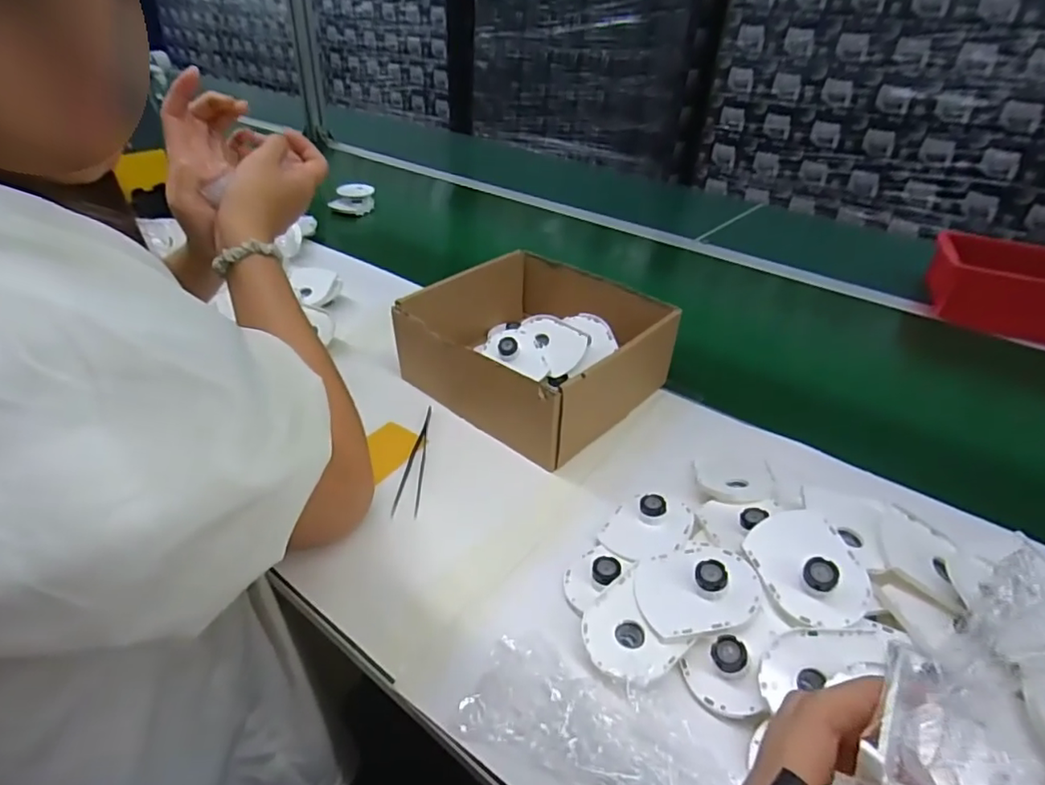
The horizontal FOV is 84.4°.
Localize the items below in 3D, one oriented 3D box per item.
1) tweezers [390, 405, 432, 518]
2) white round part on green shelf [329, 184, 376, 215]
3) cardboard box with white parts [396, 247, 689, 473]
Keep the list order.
[{"bbox_3d":[-0.093,0.055,0.499,0.019,0.005,0.134,1,35,-3],"label":"tweezers"},{"bbox_3d":[-0.298,-0.338,1.013,0.065,0.043,0.059,1,35,-3],"label":"white round part on green shelf"},{"bbox_3d":[0.014,-0.047,0.576,0.214,0.085,0.207,30,43,33],"label":"cardboard box with white parts"}]

